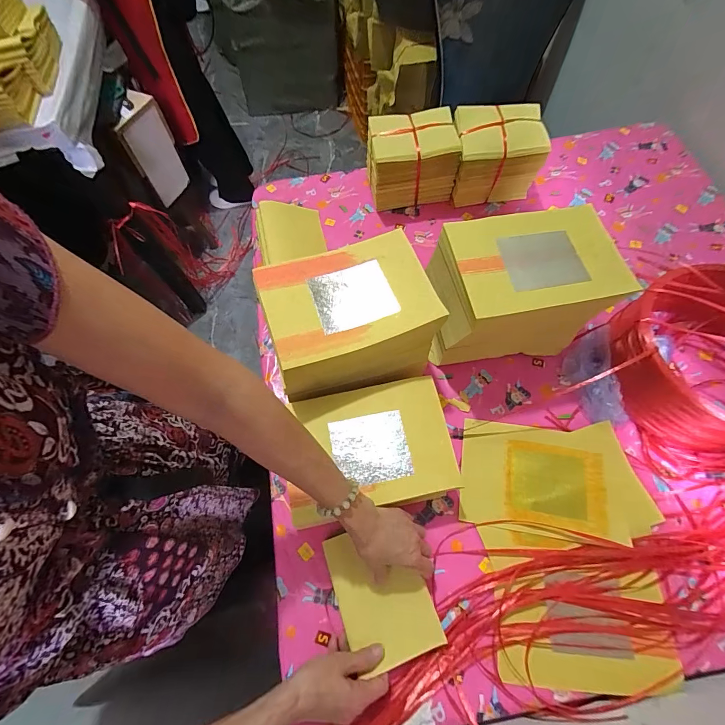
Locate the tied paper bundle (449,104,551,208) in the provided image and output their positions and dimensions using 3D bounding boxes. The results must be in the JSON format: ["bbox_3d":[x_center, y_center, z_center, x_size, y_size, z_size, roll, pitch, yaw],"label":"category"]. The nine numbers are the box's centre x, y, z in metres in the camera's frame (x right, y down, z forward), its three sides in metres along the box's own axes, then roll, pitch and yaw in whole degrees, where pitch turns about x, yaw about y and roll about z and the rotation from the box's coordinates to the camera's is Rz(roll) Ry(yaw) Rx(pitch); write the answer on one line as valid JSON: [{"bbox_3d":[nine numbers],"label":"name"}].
[{"bbox_3d":[0.266,-0.415,0.738,0.164,0.146,0.108,-1,66,1],"label":"tied paper bundle"}]

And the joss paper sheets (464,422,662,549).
[{"bbox_3d":[0.288,0.180,0.547,0.265,0.019,0.174,2,67,3],"label":"joss paper sheets"}]

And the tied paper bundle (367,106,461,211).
[{"bbox_3d":[0.098,-0.413,0.747,0.167,0.137,0.110,-6,66,-1],"label":"tied paper bundle"}]

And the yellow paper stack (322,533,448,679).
[{"bbox_3d":[0.026,0.308,0.482,0.116,0.014,0.164,-15,59,-14],"label":"yellow paper stack"}]

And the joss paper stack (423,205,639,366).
[{"bbox_3d":[0.233,-0.109,0.580,0.241,0.186,0.159,-10,67,-3],"label":"joss paper stack"}]

